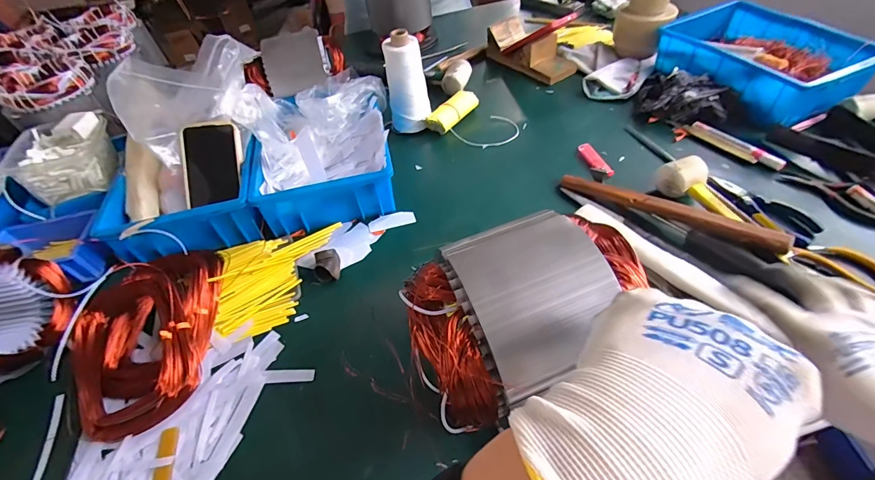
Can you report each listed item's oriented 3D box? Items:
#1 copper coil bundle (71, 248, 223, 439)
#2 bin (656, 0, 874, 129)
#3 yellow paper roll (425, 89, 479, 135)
[{"bbox_3d":[-0.338,0.108,0.463,0.140,0.059,0.211,-16,50,-6],"label":"copper coil bundle"},{"bbox_3d":[0.569,-0.327,0.714,0.212,0.087,0.301,-20,50,-9],"label":"bin"},{"bbox_3d":[0.030,-0.241,0.737,0.044,0.034,0.110,27,58,27],"label":"yellow paper roll"}]

